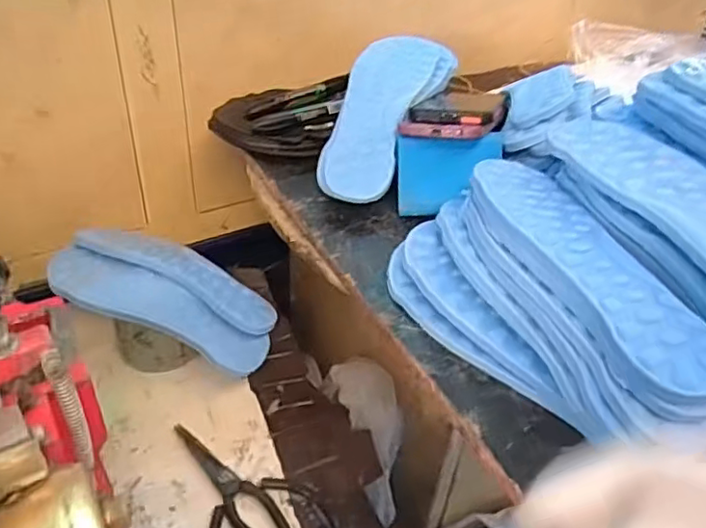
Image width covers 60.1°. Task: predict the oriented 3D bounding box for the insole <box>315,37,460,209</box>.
[{"bbox_3d":[0.027,-0.155,0.611,0.089,0.041,0.240,16,57,14],"label":"insole"}]

